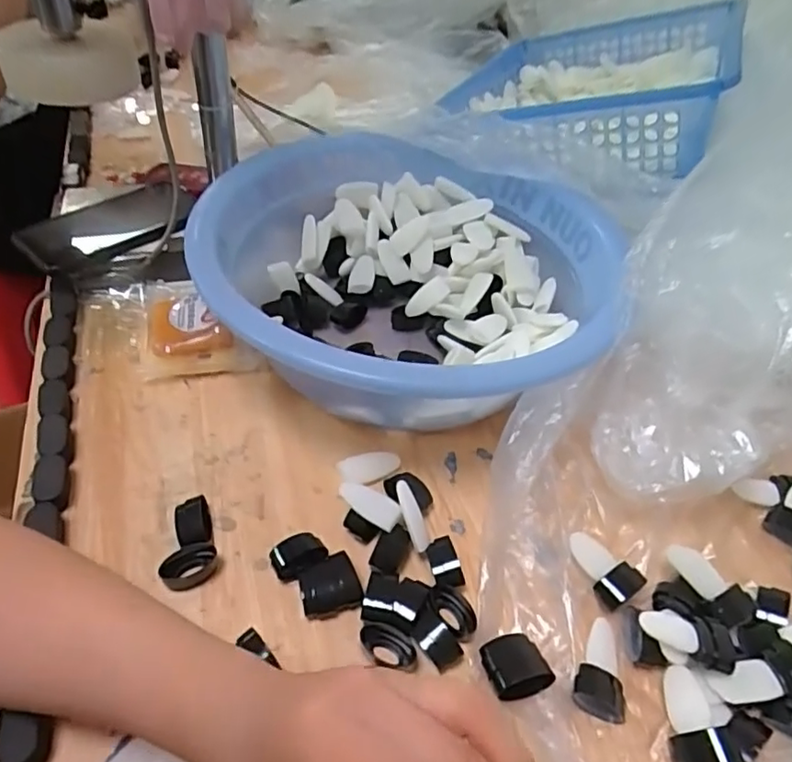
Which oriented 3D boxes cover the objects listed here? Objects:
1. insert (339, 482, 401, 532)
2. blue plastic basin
[{"bbox_3d":[-0.017,0.081,0.388,0.042,0.008,0.020,32,49,3],"label":"insert"},{"bbox_3d":[0.011,-0.083,0.499,0.316,0.112,0.334,1,44,-1],"label":"blue plastic basin"}]

